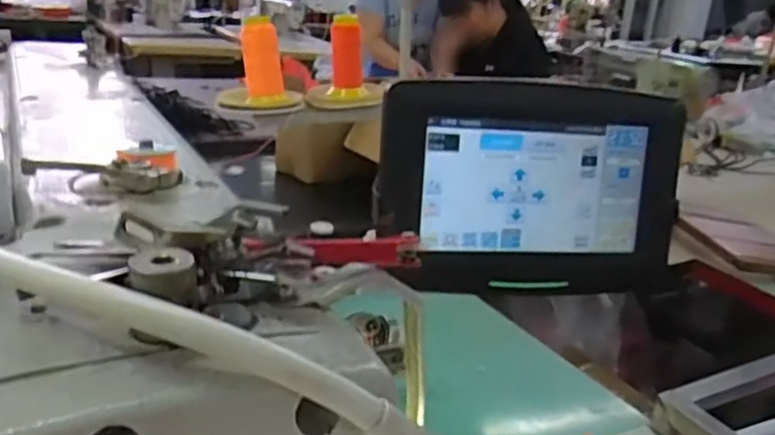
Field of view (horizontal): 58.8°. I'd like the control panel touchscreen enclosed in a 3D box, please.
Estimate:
[{"bbox_3d":[0.100,-0.014,0.457,0.205,0.147,0.035,0,21,-15],"label":"control panel touchscreen"}]

